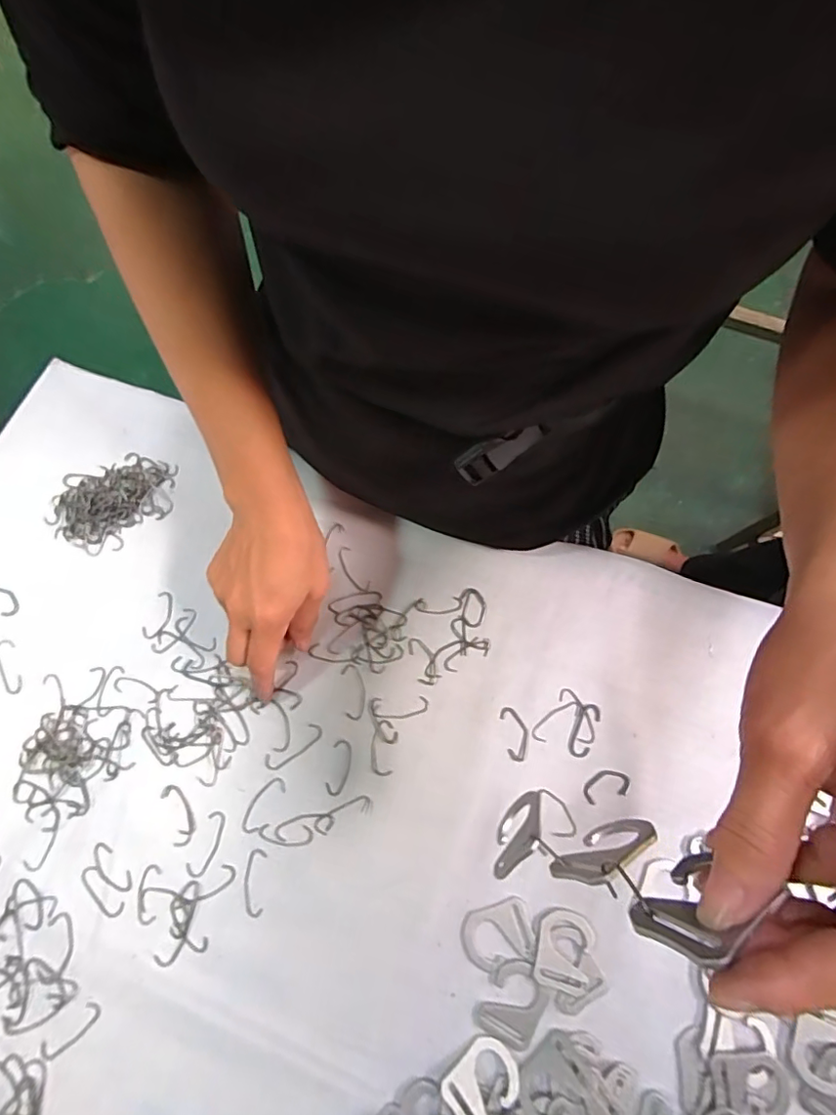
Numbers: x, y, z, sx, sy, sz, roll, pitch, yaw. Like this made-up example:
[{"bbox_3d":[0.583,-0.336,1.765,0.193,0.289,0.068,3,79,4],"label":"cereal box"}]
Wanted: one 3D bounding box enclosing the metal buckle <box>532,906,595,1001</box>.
[{"bbox_3d":[0.094,0.252,0.355,0.035,0.004,0.045,16,72,7],"label":"metal buckle"}]

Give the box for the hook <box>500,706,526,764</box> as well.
[{"bbox_3d":[0.071,0.127,0.398,0.017,0.004,0.038,-11,71,-2],"label":"hook"}]

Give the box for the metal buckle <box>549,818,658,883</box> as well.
[{"bbox_3d":[0.078,0.121,0.231,0.039,0.037,0.007,-19,77,-33],"label":"metal buckle"}]

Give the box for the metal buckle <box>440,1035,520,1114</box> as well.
[{"bbox_3d":[0.039,0.314,0.331,0.044,0.004,0.035,-32,60,-26],"label":"metal buckle"}]

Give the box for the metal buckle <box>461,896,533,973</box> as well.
[{"bbox_3d":[0.051,0.244,0.359,0.045,0.004,0.035,-19,72,-5],"label":"metal buckle"}]

